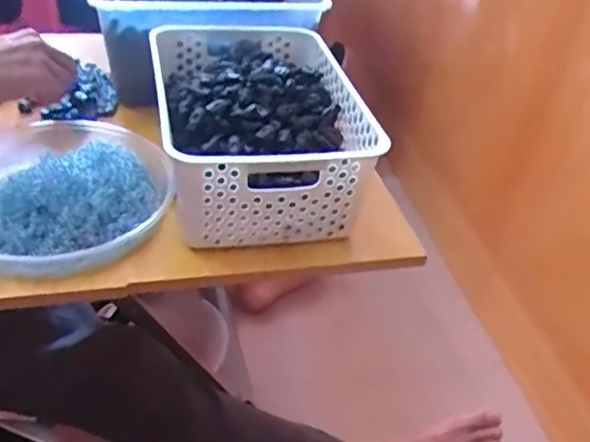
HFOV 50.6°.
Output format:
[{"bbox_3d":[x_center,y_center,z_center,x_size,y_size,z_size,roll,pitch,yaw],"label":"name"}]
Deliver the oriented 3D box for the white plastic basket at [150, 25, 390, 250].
[{"bbox_3d":[-0.046,-0.110,0.691,0.203,0.113,0.318,-5,37,-14],"label":"white plastic basket"}]

